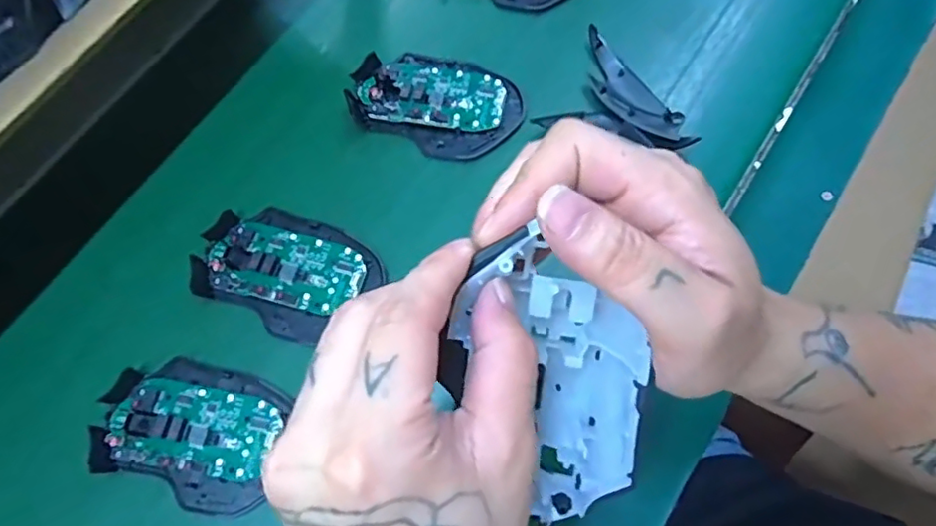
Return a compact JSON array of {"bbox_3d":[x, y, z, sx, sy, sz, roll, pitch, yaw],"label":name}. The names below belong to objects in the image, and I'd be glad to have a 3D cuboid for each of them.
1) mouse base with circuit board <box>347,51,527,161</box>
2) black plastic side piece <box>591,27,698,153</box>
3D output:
[{"bbox_3d":[-0.023,-0.112,0.403,0.117,0.017,0.072,16,74,7],"label":"mouse base with circuit board"},{"bbox_3d":[0.108,-0.114,0.392,0.035,0.021,0.107,-31,74,-7],"label":"black plastic side piece"}]

